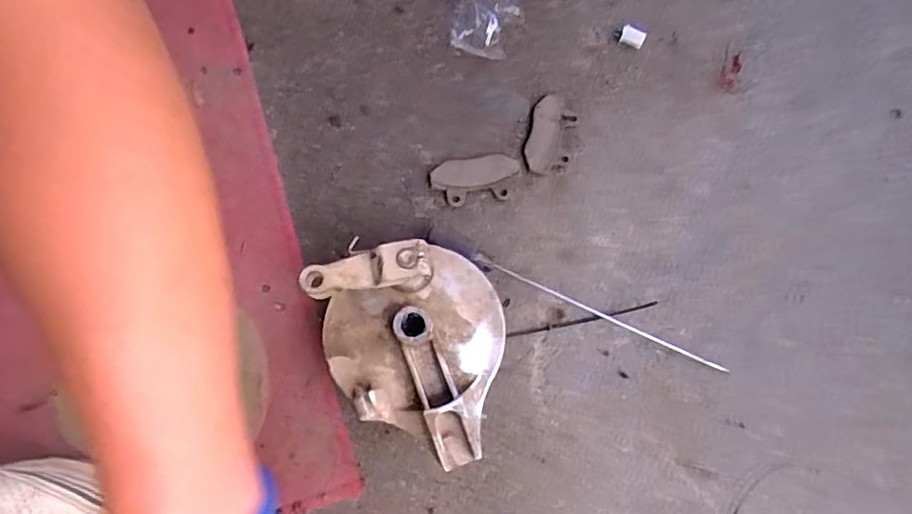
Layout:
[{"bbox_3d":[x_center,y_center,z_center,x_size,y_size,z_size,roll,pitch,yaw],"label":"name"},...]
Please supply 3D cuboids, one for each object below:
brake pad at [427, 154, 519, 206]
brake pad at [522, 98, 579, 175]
[{"bbox_3d":[0.015,-0.064,0.450,0.071,0.006,0.037,-9,74,-2],"label":"brake pad"},{"bbox_3d":[0.081,-0.104,0.460,0.037,0.004,0.070,14,74,4],"label":"brake pad"}]

